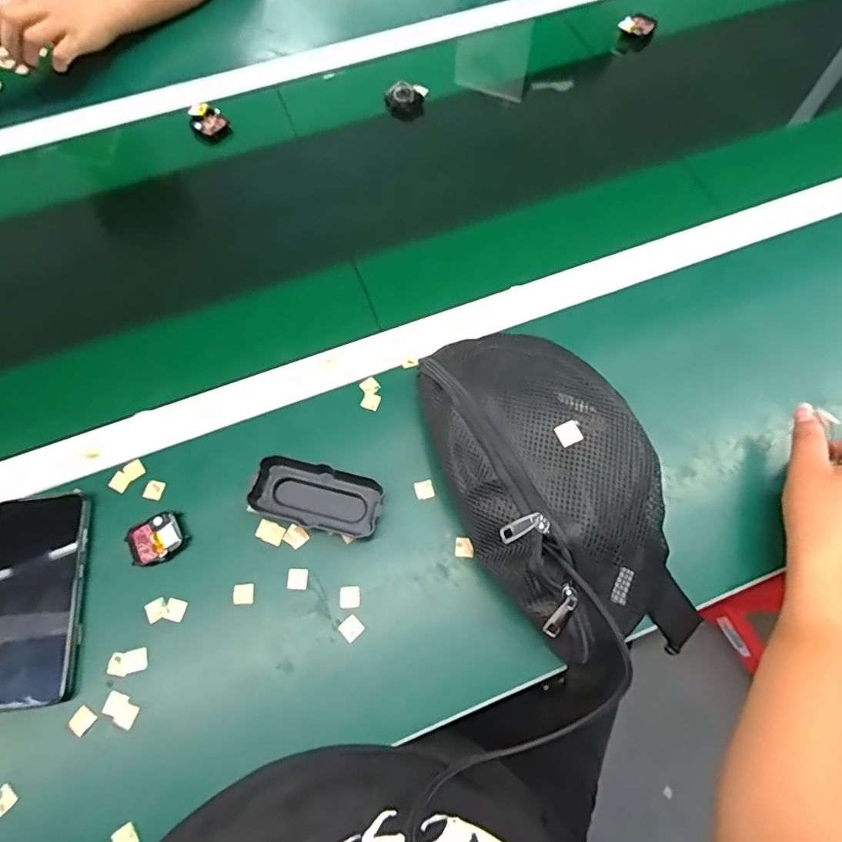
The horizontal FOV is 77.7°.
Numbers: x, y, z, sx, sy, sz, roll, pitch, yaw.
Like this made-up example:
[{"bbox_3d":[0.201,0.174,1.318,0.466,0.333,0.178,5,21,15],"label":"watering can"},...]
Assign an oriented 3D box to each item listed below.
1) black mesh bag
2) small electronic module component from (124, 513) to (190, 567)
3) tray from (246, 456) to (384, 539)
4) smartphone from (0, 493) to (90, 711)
[{"bbox_3d":[0.097,0.045,0.417,0.149,0.086,0.282,-20,69,-8],"label":"black mesh bag"},{"bbox_3d":[-0.225,0.101,0.444,0.045,0.009,0.035,-30,70,-11],"label":"small electronic module component"},{"bbox_3d":[-0.088,0.066,0.450,0.107,0.024,0.050,16,68,7],"label":"tray"},{"bbox_3d":[-0.319,0.143,0.425,0.081,0.014,0.160,-6,68,-2],"label":"smartphone"}]

